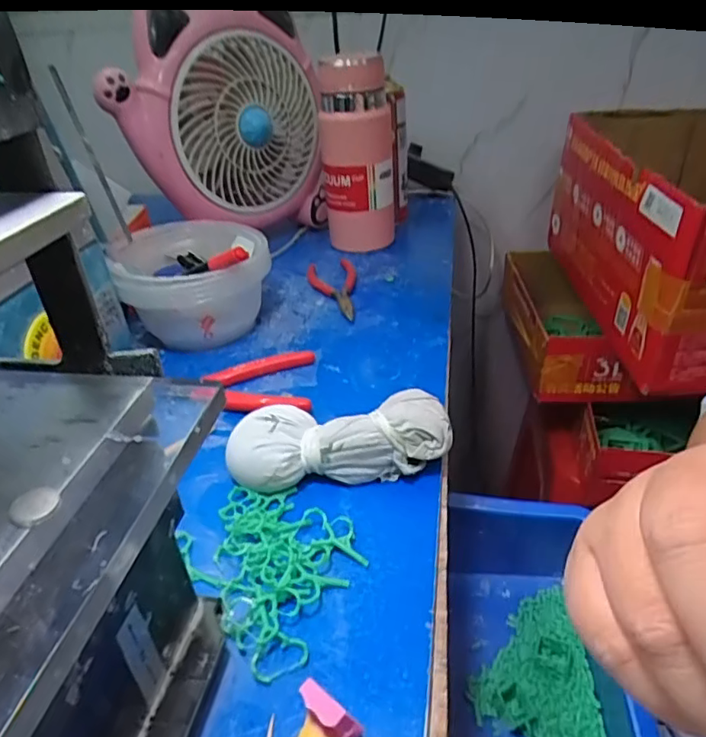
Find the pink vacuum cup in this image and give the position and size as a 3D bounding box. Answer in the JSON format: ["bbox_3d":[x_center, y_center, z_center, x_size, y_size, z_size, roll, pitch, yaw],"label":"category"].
[{"bbox_3d":[0.006,-0.227,0.619,0.079,0.200,0.062,-2,33,3],"label":"pink vacuum cup"}]

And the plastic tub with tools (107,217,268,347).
[{"bbox_3d":[-0.140,-0.074,0.508,0.128,0.089,0.110,-2,34,3],"label":"plastic tub with tools"}]

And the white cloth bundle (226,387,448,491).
[{"bbox_3d":[-0.008,0.045,0.356,0.138,0.041,0.055,-8,34,-5],"label":"white cloth bundle"}]

